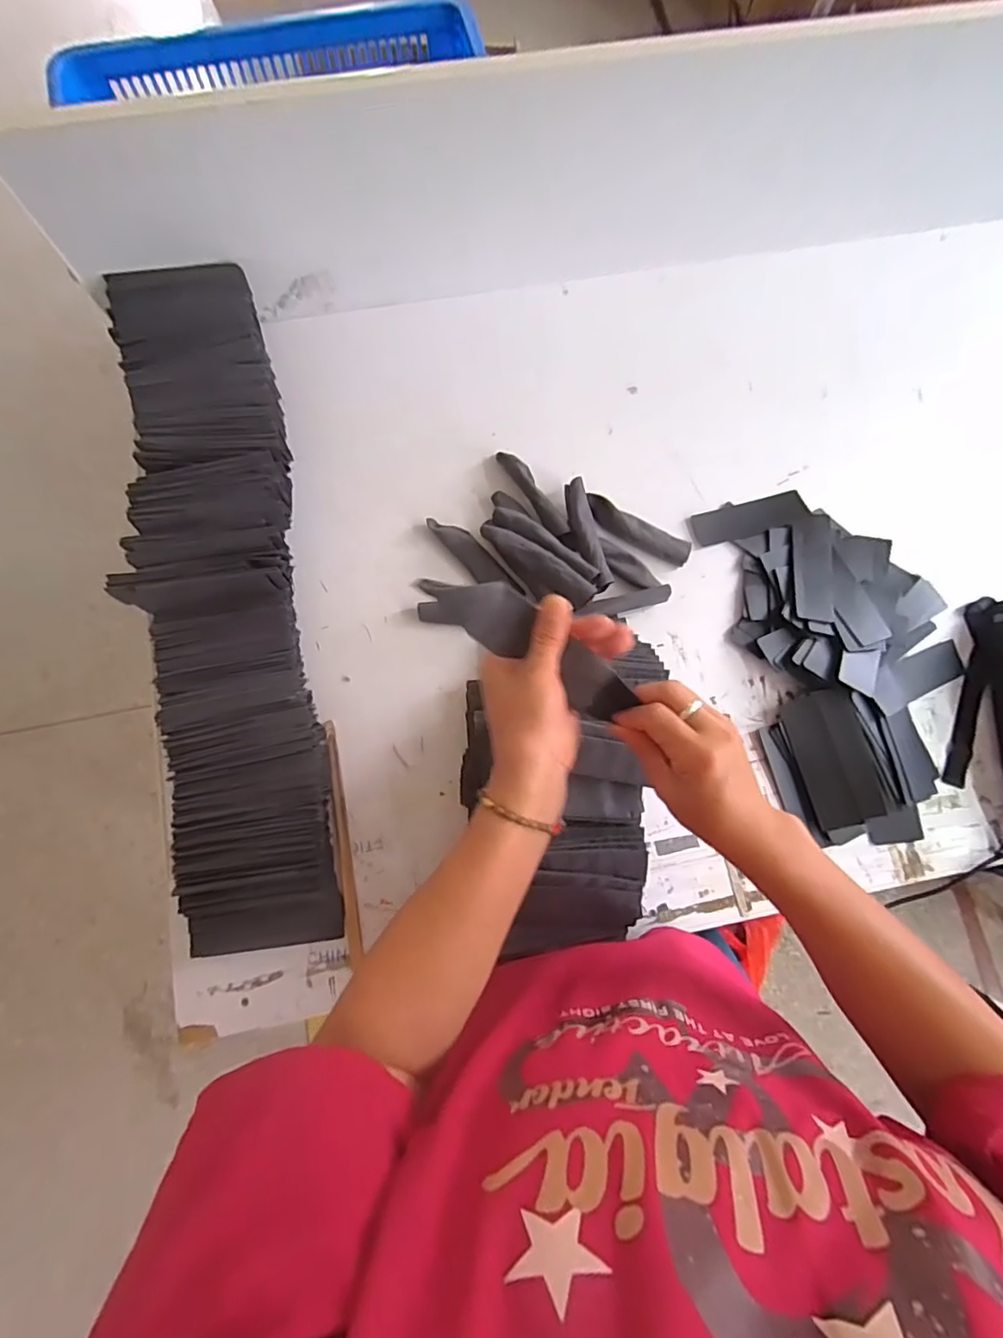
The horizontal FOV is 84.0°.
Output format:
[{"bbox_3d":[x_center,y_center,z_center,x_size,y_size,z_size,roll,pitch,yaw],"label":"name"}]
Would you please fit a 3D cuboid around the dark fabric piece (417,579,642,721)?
[{"bbox_3d":[0.021,-0.019,0.398,0.164,0.020,0.045,32,79,-7],"label":"dark fabric piece"}]

